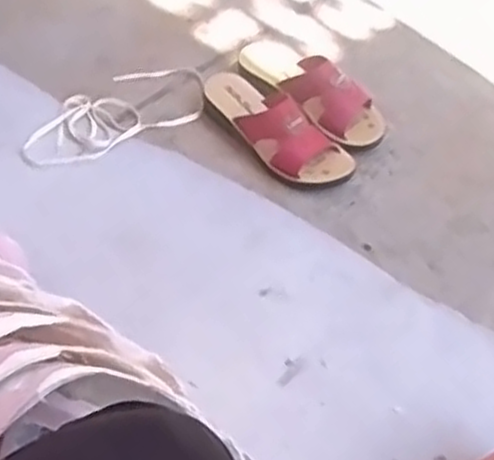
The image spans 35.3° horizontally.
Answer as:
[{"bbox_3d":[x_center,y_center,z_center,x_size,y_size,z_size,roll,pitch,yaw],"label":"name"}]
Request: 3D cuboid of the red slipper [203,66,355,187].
[{"bbox_3d":[0.031,-0.134,0.997,0.229,0.079,0.082,39,62,21],"label":"red slipper"}]

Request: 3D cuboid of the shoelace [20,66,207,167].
[{"bbox_3d":[-0.174,-0.156,1.025,0.262,0.012,0.111,-26,61,-21],"label":"shoelace"}]

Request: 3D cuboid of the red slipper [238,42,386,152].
[{"bbox_3d":[0.087,-0.193,1.047,0.091,0.083,0.229,-35,64,-23],"label":"red slipper"}]

